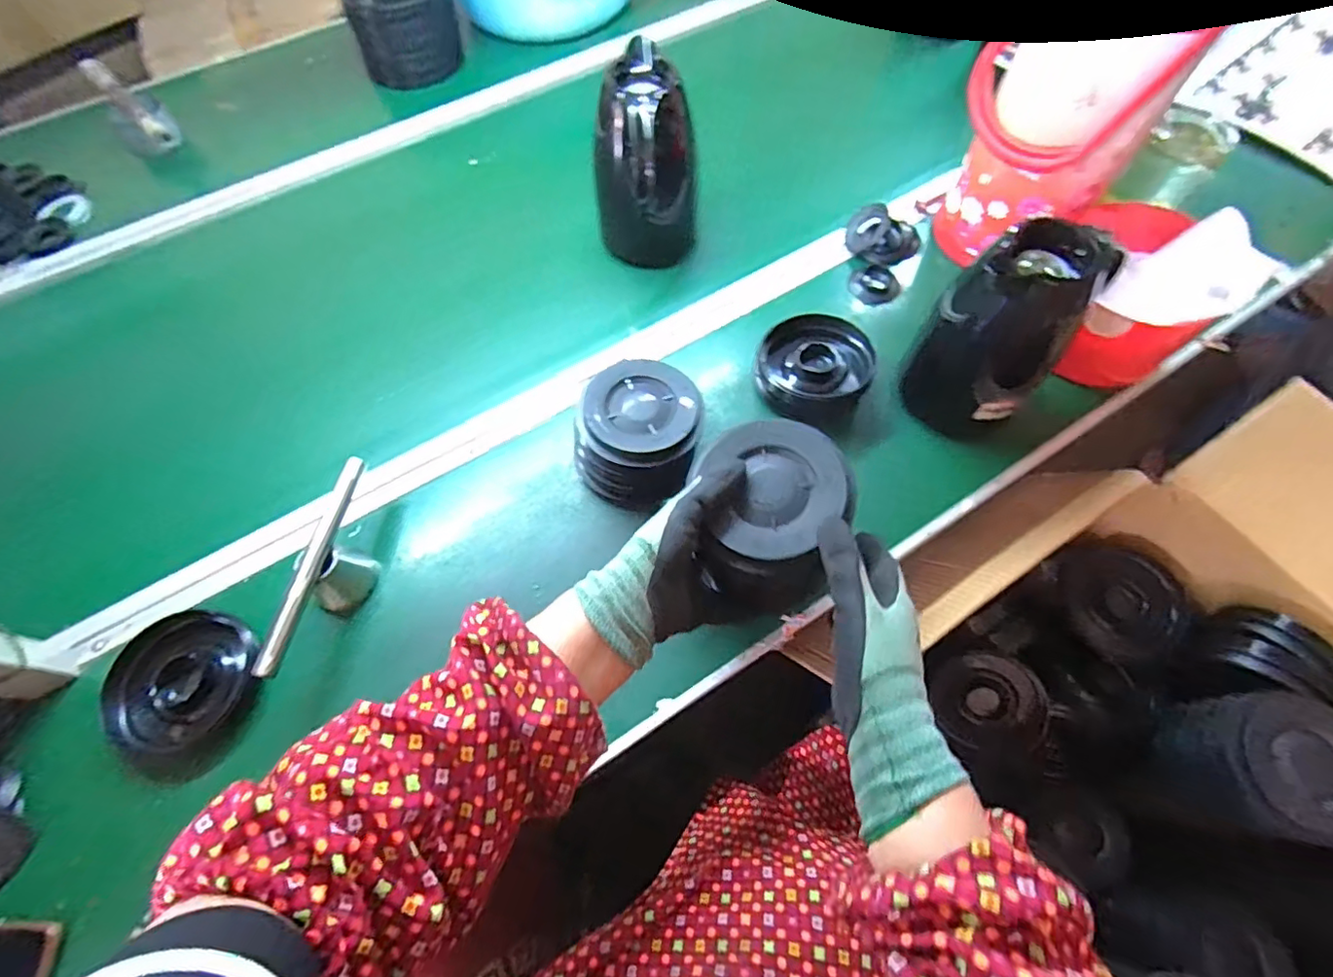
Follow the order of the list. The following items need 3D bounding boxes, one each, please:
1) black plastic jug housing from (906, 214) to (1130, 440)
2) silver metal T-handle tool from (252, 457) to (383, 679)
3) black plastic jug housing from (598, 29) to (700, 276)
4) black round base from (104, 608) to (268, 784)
[{"bbox_3d":[0.329,-0.159,0.569,0.125,0.201,0.133,35,69,17],"label":"black plastic jug housing"},{"bbox_3d":[-0.304,0.075,0.541,0.037,0.069,0.200,5,64,4],"label":"silver metal T-handle tool"},{"bbox_3d":[-0.025,-0.349,0.676,0.122,0.213,0.144,-2,63,0],"label":"black plastic jug housing"},{"bbox_3d":[-0.425,0.176,0.512,0.120,0.028,0.133,-30,66,-13],"label":"black round base"}]

